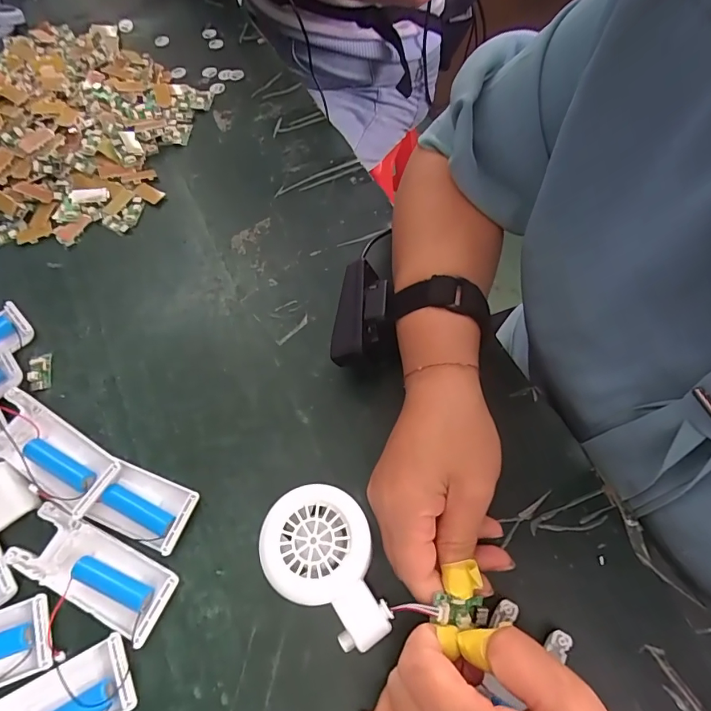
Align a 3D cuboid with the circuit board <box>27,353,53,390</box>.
[{"bbox_3d":[-0.243,0.012,0.339,0.016,0.004,0.030,-15,63,-7],"label":"circuit board"}]

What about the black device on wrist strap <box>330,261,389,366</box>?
[{"bbox_3d":[0.003,-0.030,0.300,0.034,0.024,0.072,4,63,5],"label":"black device on wrist strap"}]

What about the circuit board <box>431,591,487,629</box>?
[{"bbox_3d":[0.055,0.135,0.233,0.033,0.006,0.012,14,61,-19],"label":"circuit board"}]

